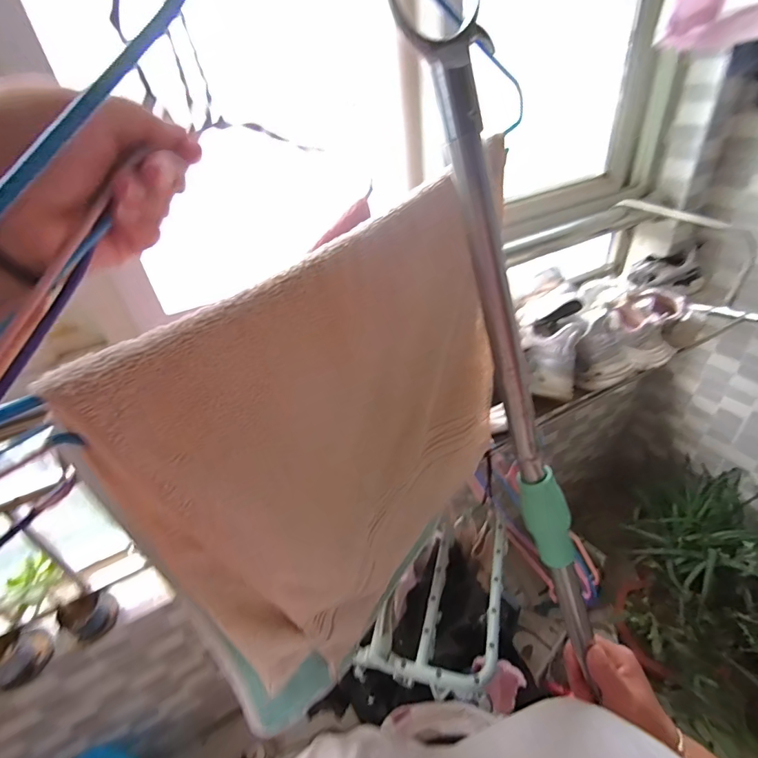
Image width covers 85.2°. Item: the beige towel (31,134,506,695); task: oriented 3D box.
[{"bbox_3d":[0.013,0.057,0.328,0.048,0.349,0.322,19,43,31],"label":"beige towel"}]

